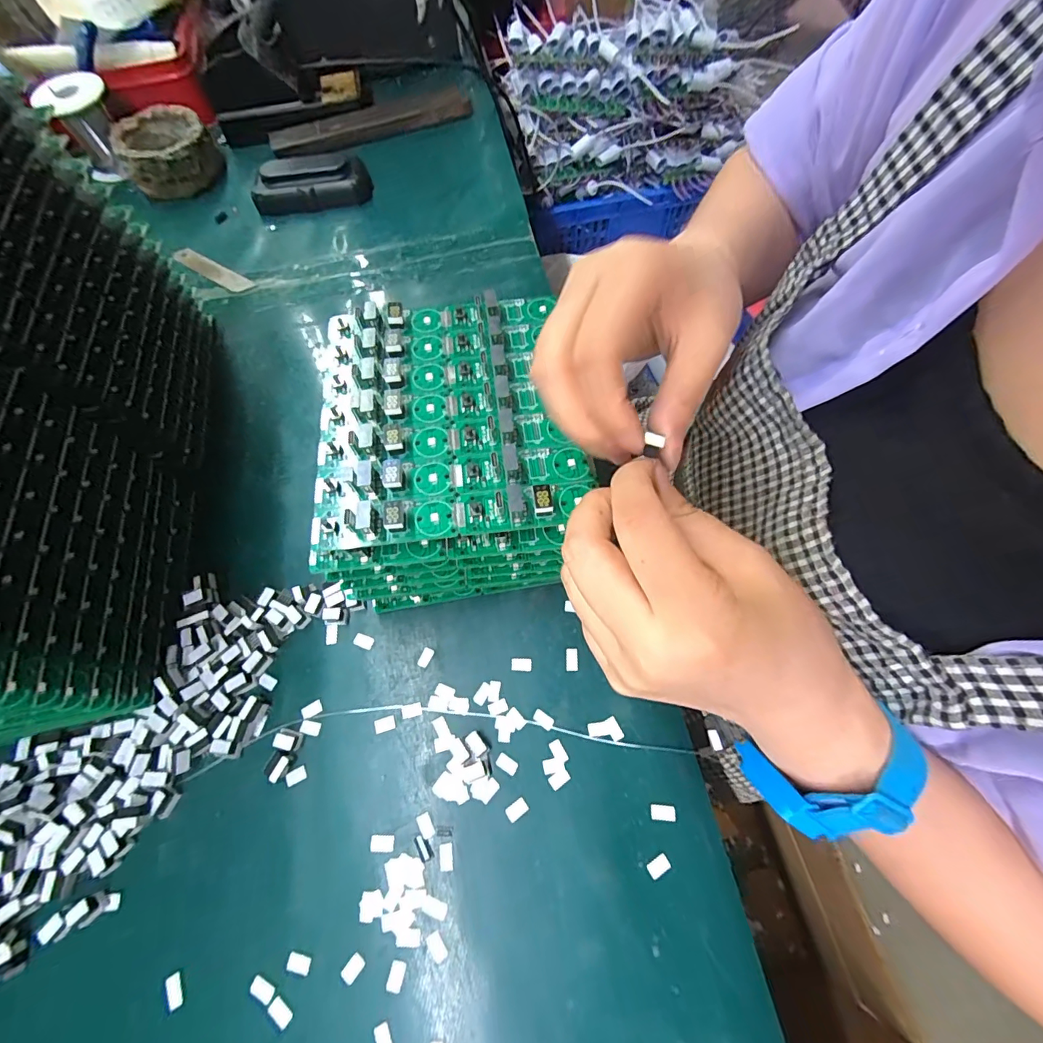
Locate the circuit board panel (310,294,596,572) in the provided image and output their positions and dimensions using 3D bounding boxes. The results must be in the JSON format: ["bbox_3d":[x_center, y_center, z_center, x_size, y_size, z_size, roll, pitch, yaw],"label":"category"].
[{"bbox_3d":[-0.042,-0.061,0.240,0.130,0.017,0.146,-9,66,-1],"label":"circuit board panel"}]

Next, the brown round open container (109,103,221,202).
[{"bbox_3d":[-0.352,-0.373,0.463,0.081,0.044,0.080,-1,67,3],"label":"brown round open container"}]

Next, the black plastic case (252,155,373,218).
[{"bbox_3d":[-0.202,-0.323,0.439,0.108,0.031,0.036,-11,67,-1],"label":"black plastic case"}]

